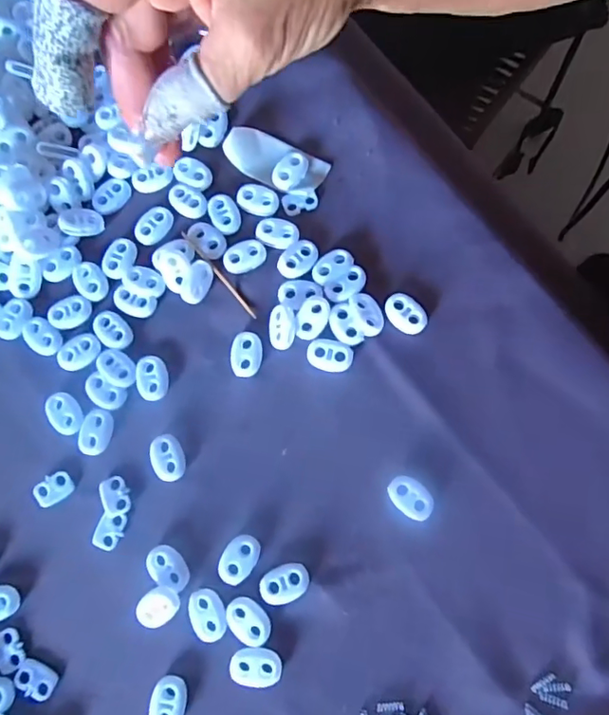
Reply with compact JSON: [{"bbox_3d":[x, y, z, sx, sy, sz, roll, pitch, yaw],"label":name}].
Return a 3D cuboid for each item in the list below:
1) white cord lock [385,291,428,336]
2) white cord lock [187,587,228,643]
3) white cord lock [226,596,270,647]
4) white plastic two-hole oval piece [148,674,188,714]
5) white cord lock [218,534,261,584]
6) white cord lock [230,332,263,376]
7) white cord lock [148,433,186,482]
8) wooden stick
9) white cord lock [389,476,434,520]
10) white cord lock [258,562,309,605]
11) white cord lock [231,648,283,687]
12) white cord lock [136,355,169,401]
[{"bbox_3d":[0.051,-0.022,0.272,0.023,0.005,0.015,41,83,11],"label":"white cord lock"},{"bbox_3d":[-0.044,0.117,0.246,0.017,0.004,0.022,-30,77,-3],"label":"white cord lock"},{"bbox_3d":[-0.025,0.119,0.243,0.015,0.004,0.022,-40,78,-5],"label":"white cord lock"},{"bbox_3d":[-0.060,0.153,0.240,0.016,0.007,0.021,13,79,7],"label":"white plastic two-hole oval piece"},{"bbox_3d":[-0.030,0.093,0.251,0.015,0.006,0.022,32,82,10],"label":"white cord lock"},{"bbox_3d":[-0.029,-0.002,0.272,0.016,0.004,0.022,5,78,5],"label":"white cord lock"},{"bbox_3d":[-0.067,0.048,0.264,0.016,0.004,0.022,-16,77,1],"label":"white cord lock"},{"bbox_3d":[-0.044,-0.043,0.281,0.004,0.005,0.059,-40,80,-7],"label":"wooden stick"},{"bbox_3d":[0.050,0.066,0.253,0.022,0.005,0.015,42,83,12],"label":"white cord lock"},{"bbox_3d":[-0.009,0.103,0.247,0.023,0.005,0.015,-24,77,-1],"label":"white cord lock"},{"bbox_3d":[-0.021,0.137,0.241,0.022,0.005,0.015,9,78,6],"label":"white cord lock"},{"bbox_3d":[-0.077,0.010,0.271,0.016,0.004,0.022,-6,77,3],"label":"white cord lock"}]

